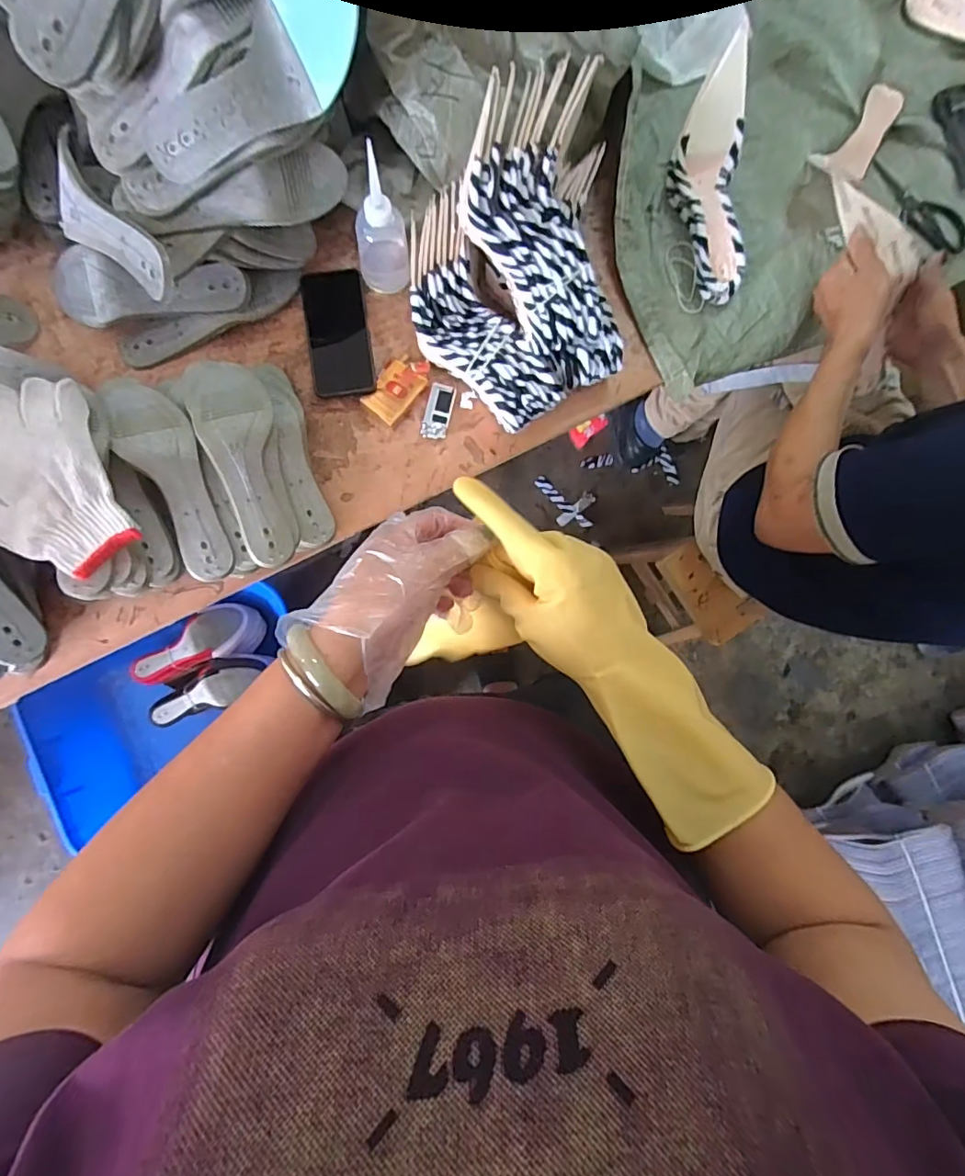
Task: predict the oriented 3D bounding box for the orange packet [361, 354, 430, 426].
[{"bbox_3d":[-0.110,-0.258,0.681,0.056,0.021,0.092,38,85,-1],"label":"orange packet"}]

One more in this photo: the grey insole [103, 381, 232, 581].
[{"bbox_3d":[-0.342,-0.125,0.597,0.075,0.058,0.239,-21,104,-5],"label":"grey insole"}]

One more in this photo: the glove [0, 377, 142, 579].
[{"bbox_3d":[-0.448,-0.109,0.532,0.134,0.029,0.194,-19,89,-5],"label":"glove"}]

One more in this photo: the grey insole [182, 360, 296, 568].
[{"bbox_3d":[-0.267,-0.152,0.597,0.087,0.066,0.248,-20,89,-5],"label":"grey insole"}]

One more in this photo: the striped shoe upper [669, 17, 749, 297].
[{"bbox_3d":[0.303,-0.515,0.660,0.092,0.131,0.252,-8,88,-4],"label":"striped shoe upper"}]

